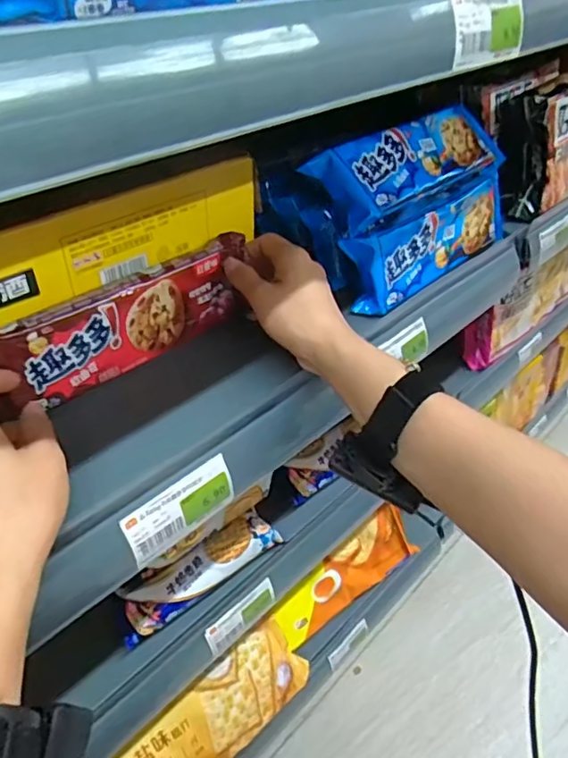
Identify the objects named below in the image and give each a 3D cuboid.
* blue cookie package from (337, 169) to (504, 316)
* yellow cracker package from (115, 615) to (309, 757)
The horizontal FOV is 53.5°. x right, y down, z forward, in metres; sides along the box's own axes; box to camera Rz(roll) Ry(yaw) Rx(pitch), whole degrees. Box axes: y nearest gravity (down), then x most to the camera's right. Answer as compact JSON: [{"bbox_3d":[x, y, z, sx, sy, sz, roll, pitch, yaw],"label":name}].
[{"bbox_3d":[0.135,-0.134,0.541,0.216,0.074,0.043,-30,36,-33],"label":"blue cookie package"},{"bbox_3d":[-0.098,0.397,0.652,0.274,0.060,0.093,-30,90,-31],"label":"yellow cracker package"}]

